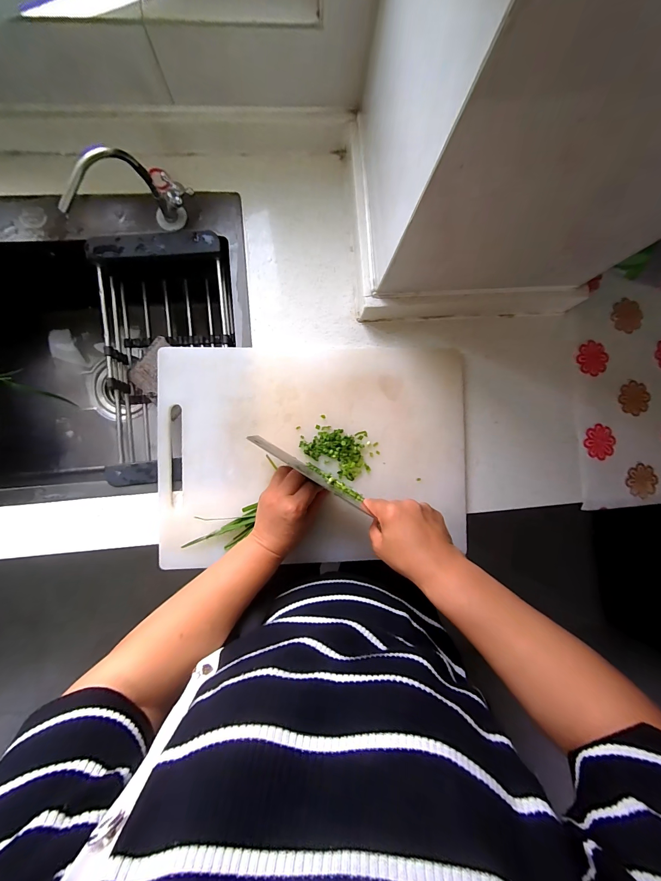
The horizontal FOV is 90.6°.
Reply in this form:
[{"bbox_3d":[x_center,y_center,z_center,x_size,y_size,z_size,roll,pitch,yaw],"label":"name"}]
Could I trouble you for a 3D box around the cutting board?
[{"bbox_3d":[-0.014,0.017,0.476,0.437,0.022,0.297,-2,87,-5],"label":"cutting board"}]

